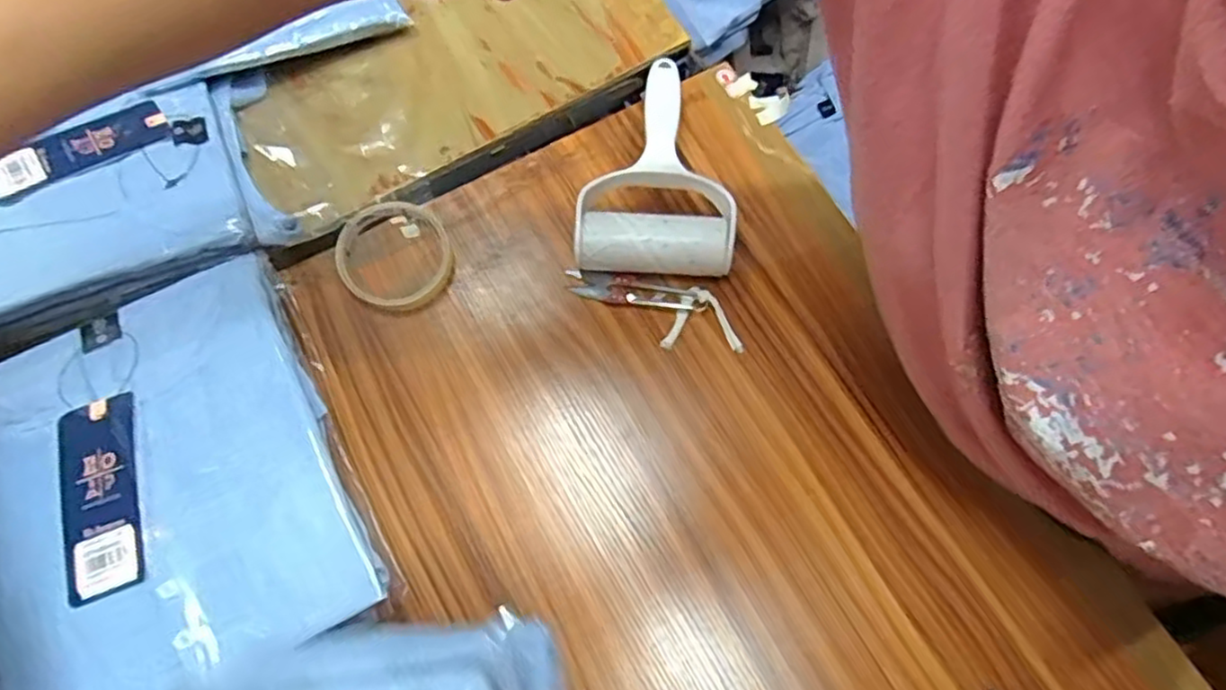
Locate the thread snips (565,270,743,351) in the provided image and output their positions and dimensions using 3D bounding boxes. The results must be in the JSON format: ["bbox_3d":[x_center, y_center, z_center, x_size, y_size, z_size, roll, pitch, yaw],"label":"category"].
[{"bbox_3d":[0.028,-0.025,0.506,0.128,0.016,0.045,9,70,6],"label":"thread snips"}]

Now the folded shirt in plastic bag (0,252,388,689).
[{"bbox_3d":[-0.285,0.091,0.422,0.235,0.029,0.254,-31,71,-9],"label":"folded shirt in plastic bag"}]

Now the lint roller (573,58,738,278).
[{"bbox_3d":[0.037,-0.141,0.531,0.116,0.044,0.188,3,70,3],"label":"lint roller"}]

